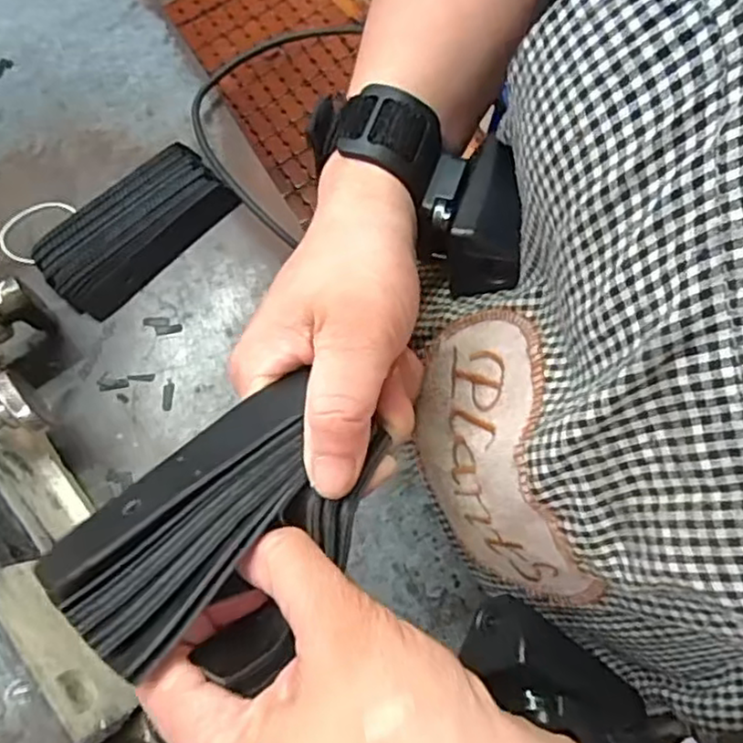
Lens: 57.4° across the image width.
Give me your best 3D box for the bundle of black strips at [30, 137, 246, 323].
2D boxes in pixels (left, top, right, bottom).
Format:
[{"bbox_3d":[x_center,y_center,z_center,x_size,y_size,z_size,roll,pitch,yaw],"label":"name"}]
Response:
[{"bbox_3d":[-0.142,-0.087,0.406,0.114,0.016,0.055,-43,78,-12],"label":"bundle of black strips"}]

